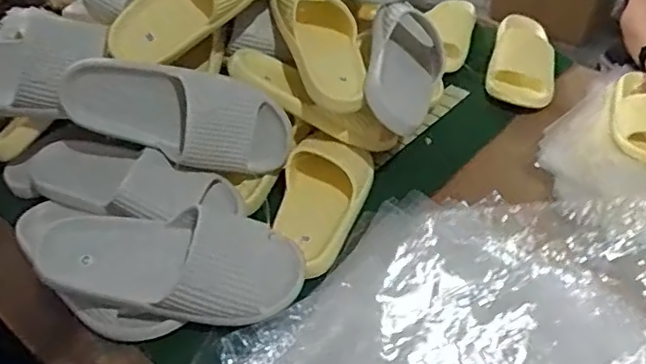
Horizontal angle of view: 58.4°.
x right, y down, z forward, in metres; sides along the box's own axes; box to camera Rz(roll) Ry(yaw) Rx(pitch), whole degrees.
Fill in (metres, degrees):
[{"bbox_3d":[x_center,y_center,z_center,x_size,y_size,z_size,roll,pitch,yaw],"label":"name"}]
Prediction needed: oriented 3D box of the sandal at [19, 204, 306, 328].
[{"bbox_3d":[-0.159,0.082,0.592,0.269,0.073,0.099,2,42,1],"label":"sandal"}]

